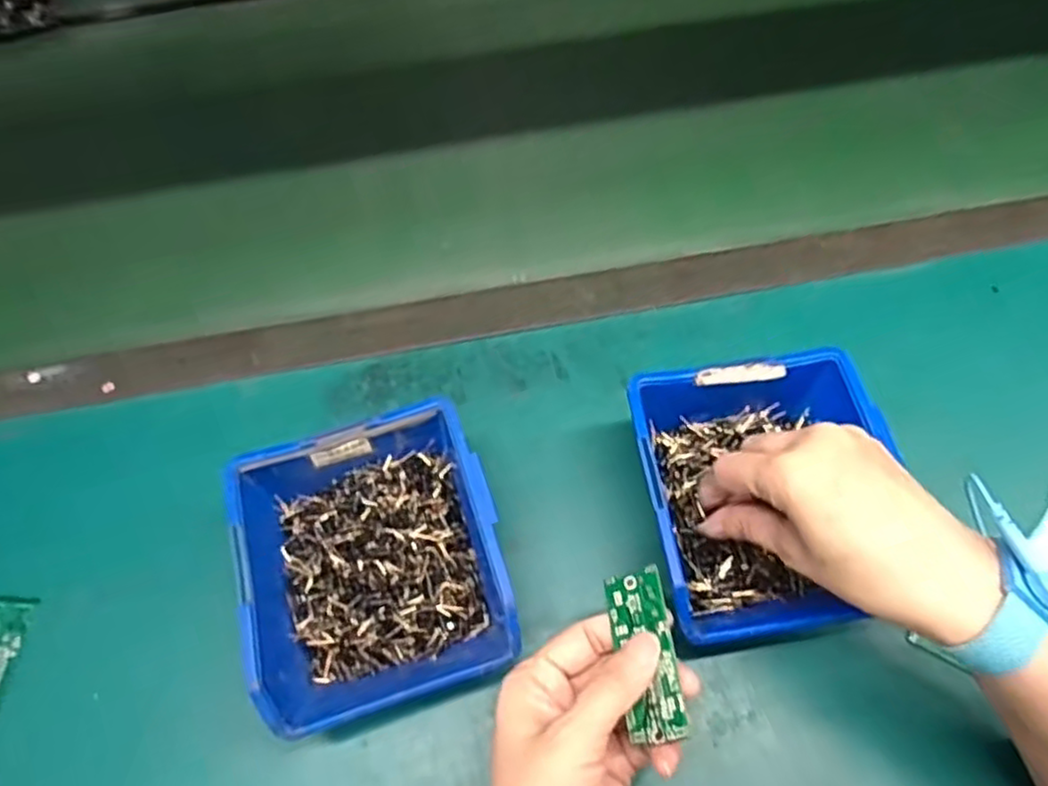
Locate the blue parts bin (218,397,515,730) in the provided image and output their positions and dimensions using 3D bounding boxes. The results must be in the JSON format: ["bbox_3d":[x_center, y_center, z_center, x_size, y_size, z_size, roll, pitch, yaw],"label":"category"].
[{"bbox_3d":[-0.072,0.088,0.349,0.117,0.067,0.130,-16,62,-7],"label":"blue parts bin"}]

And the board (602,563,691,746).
[{"bbox_3d":[0.050,0.108,0.287,0.025,0.004,0.066,-19,58,20],"label":"board"}]

